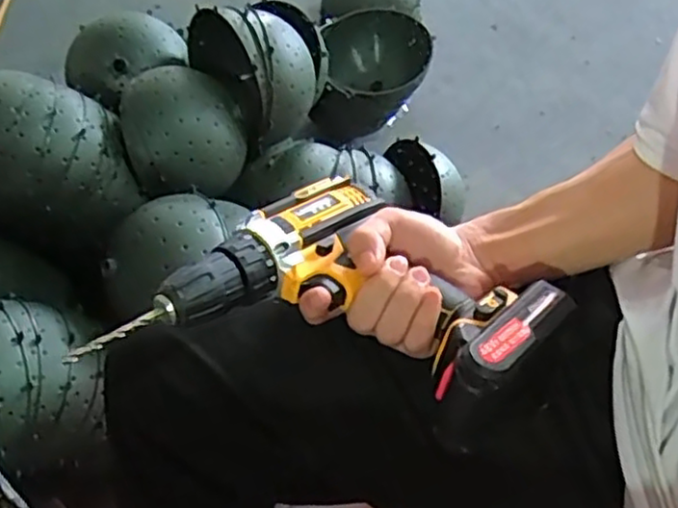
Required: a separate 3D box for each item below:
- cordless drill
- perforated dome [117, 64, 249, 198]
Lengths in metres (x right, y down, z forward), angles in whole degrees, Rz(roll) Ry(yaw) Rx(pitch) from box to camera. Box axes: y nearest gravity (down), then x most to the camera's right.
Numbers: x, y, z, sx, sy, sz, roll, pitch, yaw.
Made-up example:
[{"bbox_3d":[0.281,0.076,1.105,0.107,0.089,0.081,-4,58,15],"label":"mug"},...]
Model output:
[{"bbox_3d":[-0.004,0.043,0.428,0.195,0.060,0.225,40,64,20],"label":"cordless drill"},{"bbox_3d":[-0.224,-0.174,1.005,0.165,0.100,0.175,0,59,-1],"label":"perforated dome"}]

